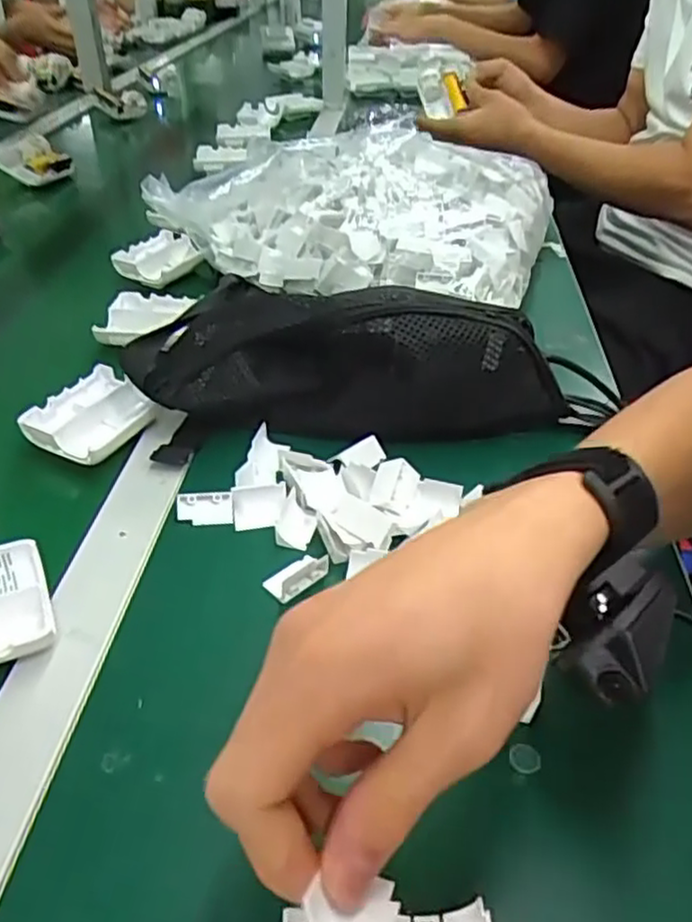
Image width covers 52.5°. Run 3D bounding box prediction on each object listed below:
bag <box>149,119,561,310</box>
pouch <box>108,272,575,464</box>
[{"bbox_3d":[0.028,-0.254,0.687,0.323,0.120,0.273,14,35,13],"label":"bag"},{"bbox_3d":[-0.003,-0.071,0.476,0.280,0.098,0.092,-5,39,-8],"label":"pouch"}]

